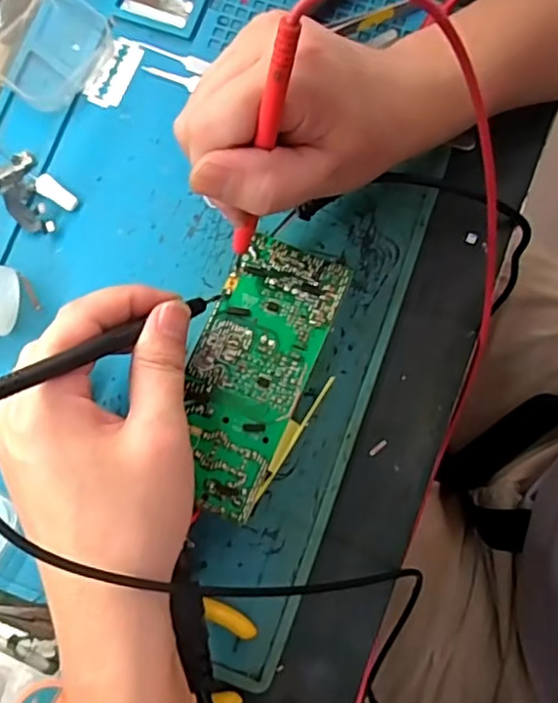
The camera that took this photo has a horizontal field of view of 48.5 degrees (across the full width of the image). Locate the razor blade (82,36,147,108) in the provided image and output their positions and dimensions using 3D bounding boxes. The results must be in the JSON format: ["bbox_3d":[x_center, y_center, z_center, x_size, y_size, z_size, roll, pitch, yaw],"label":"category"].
[{"bbox_3d":[-0.094,-0.158,0.351,0.022,0.004,0.041,25,87,8],"label":"razor blade"}]

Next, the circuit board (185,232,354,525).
[{"bbox_3d":[-0.014,0.011,0.308,0.054,0.024,0.130,23,80,4],"label":"circuit board"}]

